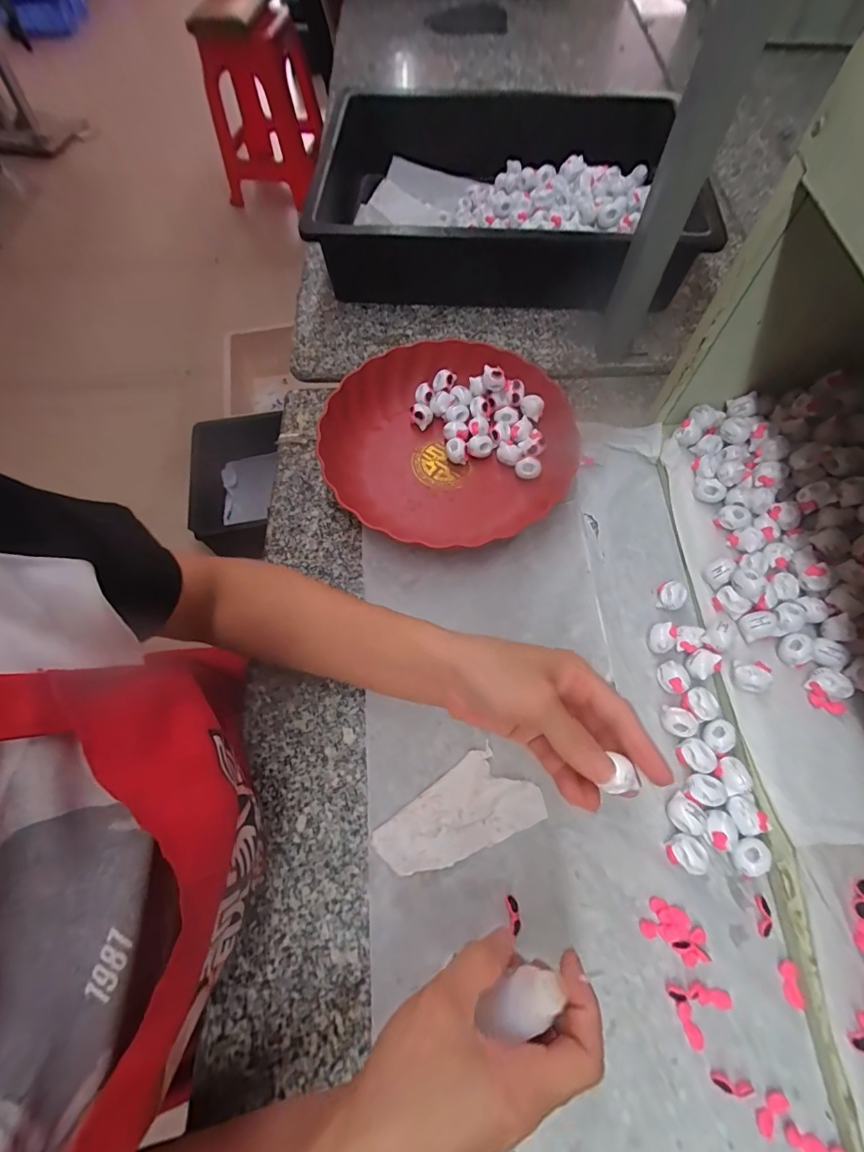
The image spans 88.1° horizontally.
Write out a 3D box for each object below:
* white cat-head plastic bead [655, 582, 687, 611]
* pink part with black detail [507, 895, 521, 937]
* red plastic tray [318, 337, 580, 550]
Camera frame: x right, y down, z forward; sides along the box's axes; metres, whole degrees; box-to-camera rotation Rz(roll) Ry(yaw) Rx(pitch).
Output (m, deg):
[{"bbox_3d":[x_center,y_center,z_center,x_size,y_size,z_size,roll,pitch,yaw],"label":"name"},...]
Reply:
[{"bbox_3d":[0.212,0.019,0.396,0.019,0.021,0.023,10,67,6],"label":"white cat-head plastic bead"},{"bbox_3d":[0.057,0.236,0.311,0.008,0.009,0.022,-4,66,0],"label":"pink part with black detail"},{"bbox_3d":[0.019,-0.140,0.453,0.243,0.045,0.231,8,67,6],"label":"red plastic tray"}]

